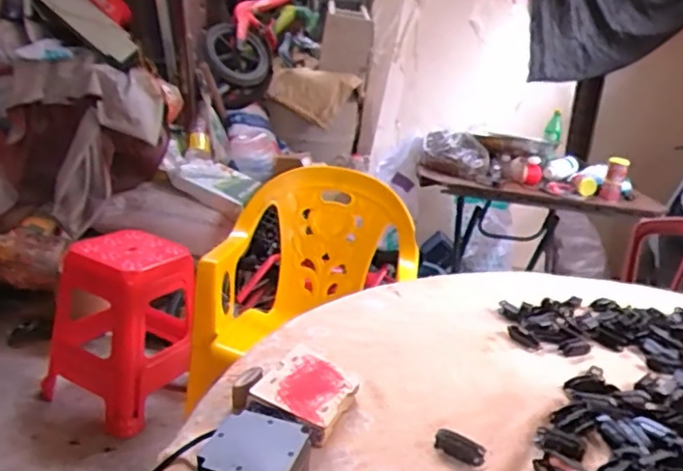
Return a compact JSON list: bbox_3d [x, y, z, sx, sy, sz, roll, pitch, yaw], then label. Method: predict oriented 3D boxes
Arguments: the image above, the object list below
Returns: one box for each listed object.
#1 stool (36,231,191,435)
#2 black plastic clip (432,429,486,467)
[{"bbox_3d":[-0.664,0.272,1.815,0.367,0.481,0.413,21,24,38],"label":"stool"},{"bbox_3d":[0.115,0.206,0.569,0.049,0.013,0.020,13,20,21],"label":"black plastic clip"}]

